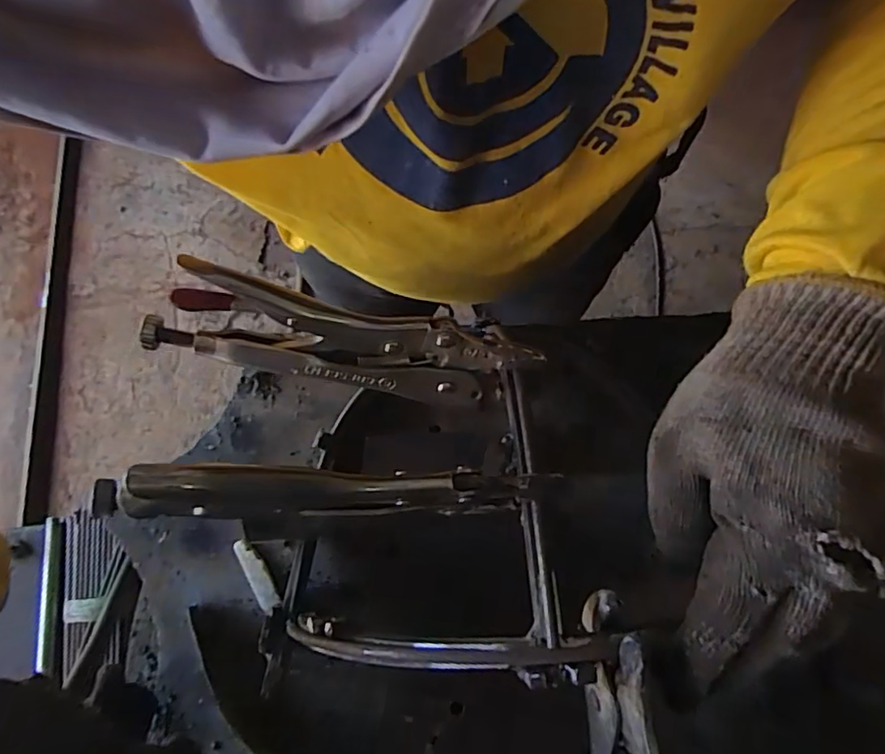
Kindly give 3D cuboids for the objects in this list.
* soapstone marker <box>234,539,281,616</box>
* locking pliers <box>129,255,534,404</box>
[{"bbox_3d":[-0.111,0.118,0.352,0.013,0.004,0.046,-28,75,-8],"label":"soapstone marker"},{"bbox_3d":[-0.044,-0.017,0.271,0.168,0.043,0.034,8,73,-13],"label":"locking pliers"}]

